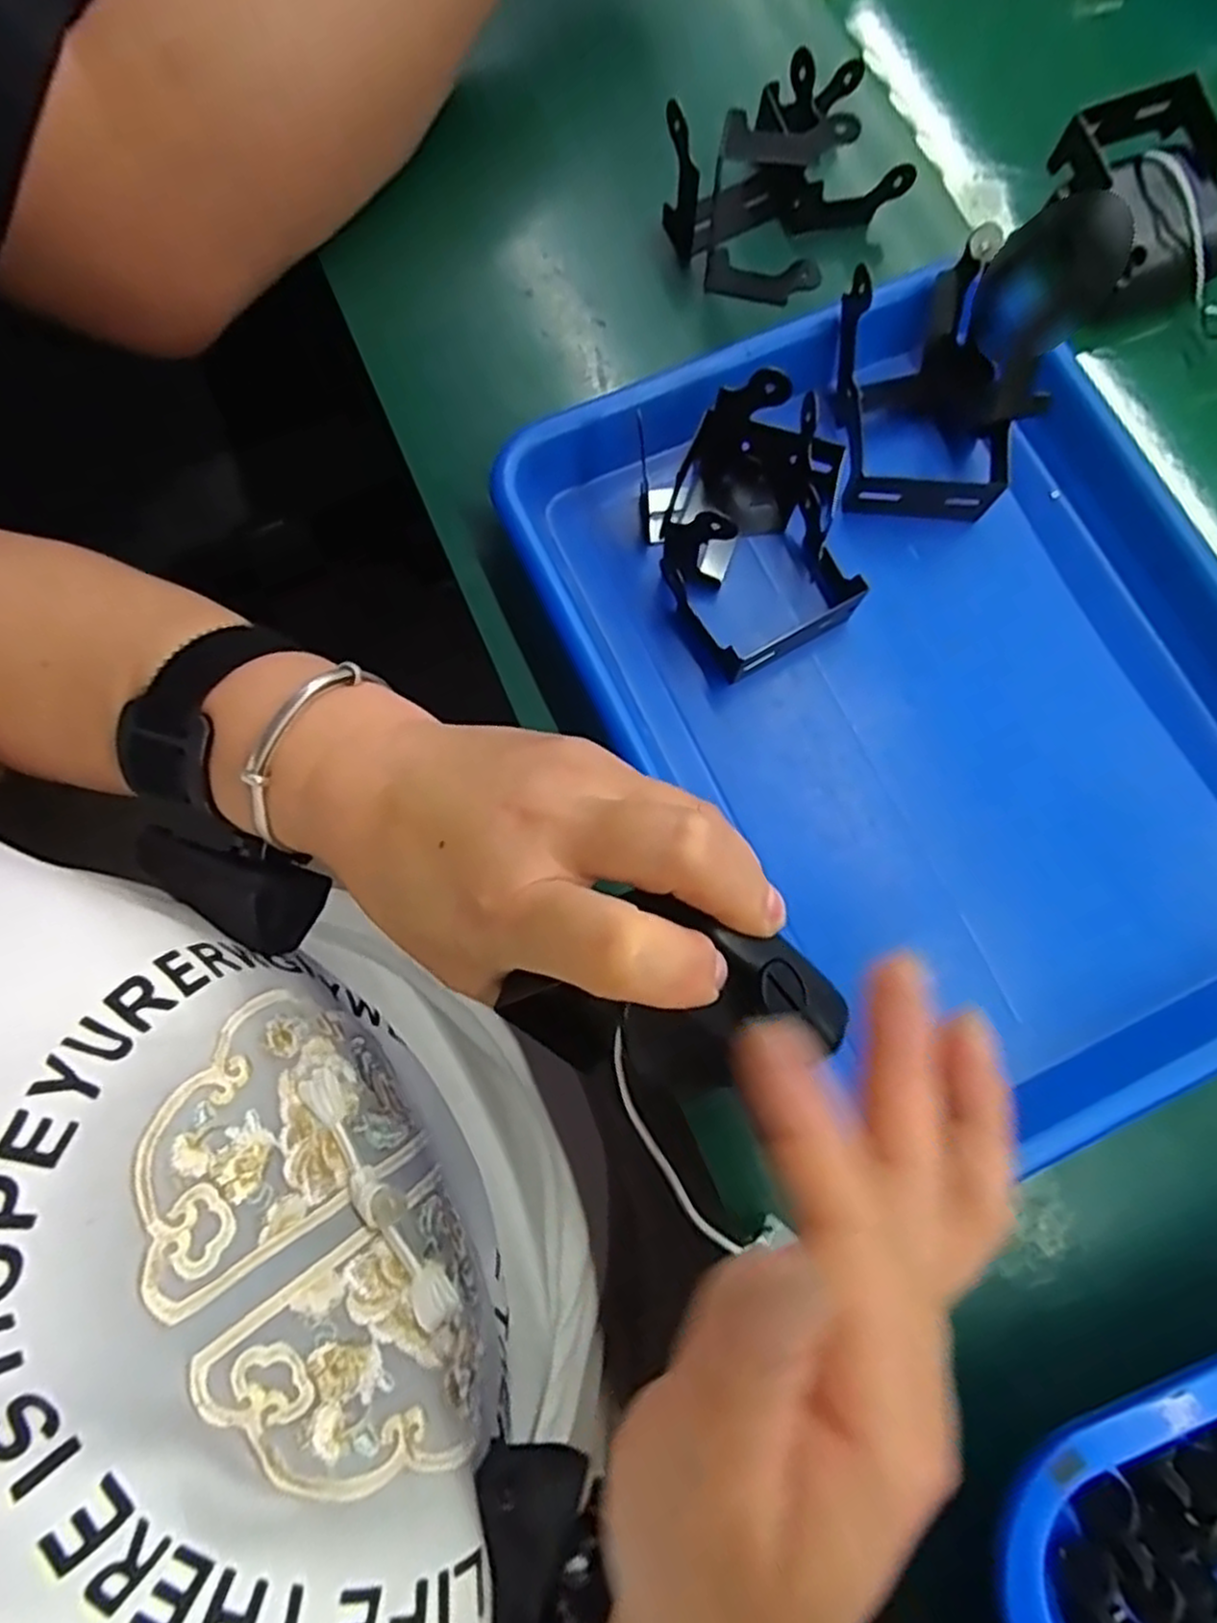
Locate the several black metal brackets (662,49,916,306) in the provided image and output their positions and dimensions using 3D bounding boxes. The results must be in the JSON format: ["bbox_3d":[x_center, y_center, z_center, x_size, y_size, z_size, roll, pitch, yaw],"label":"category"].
[{"bbox_3d":[0.080,-0.283,0.332,0.096,0.083,0.068,-38,81,-7],"label":"several black metal brackets"}]

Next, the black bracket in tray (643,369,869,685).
[{"bbox_3d":[0.059,-0.114,0.305,0.082,0.056,0.092,-29,80,-6],"label":"black bracket in tray"}]

